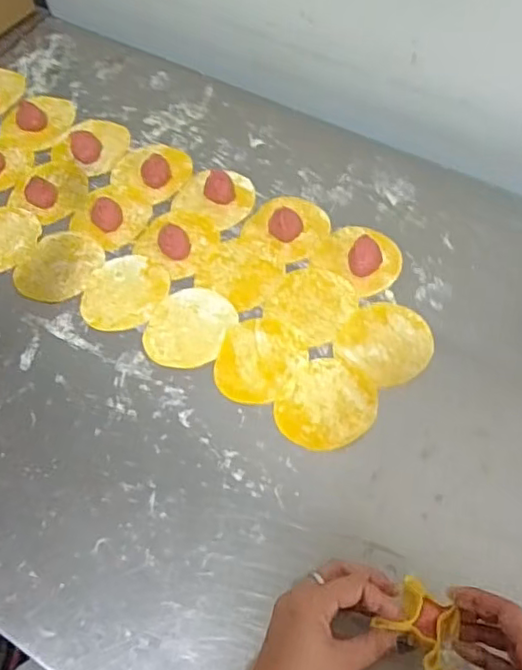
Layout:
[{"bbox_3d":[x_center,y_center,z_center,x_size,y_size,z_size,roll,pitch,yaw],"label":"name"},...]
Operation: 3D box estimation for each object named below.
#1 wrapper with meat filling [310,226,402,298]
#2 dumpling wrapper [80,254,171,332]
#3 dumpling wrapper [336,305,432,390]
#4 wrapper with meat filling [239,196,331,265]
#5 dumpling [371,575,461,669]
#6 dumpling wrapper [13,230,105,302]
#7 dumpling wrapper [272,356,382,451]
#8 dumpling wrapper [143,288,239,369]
[{"bbox_3d":[0.102,-0.080,0.632,0.079,0.026,0.071,39,69,20],"label":"wrapper with meat filling"},{"bbox_3d":[-0.137,-0.043,0.636,0.077,0.004,0.090,32,67,17],"label":"dumpling wrapper"},{"bbox_3d":[0.119,0.006,0.595,0.081,0.004,0.080,-1,61,1],"label":"dumpling wrapper"},{"bbox_3d":[0.028,-0.115,0.655,0.084,0.020,0.082,-1,61,1],"label":"wrapper with meat filling"},{"bbox_3d":[0.107,0.193,0.425,0.047,0.020,0.042,35,68,18],"label":"dumpling"},{"bbox_3d":[-0.208,-0.072,0.655,0.077,0.004,0.086,26,65,15],"label":"dumpling wrapper"},{"bbox_3d":[0.059,0.061,0.566,0.082,0.004,0.087,-1,61,1],"label":"dumpling wrapper"},{"bbox_3d":[-0.069,-0.008,0.609,0.075,0.004,0.087,24,65,14],"label":"dumpling wrapper"}]

